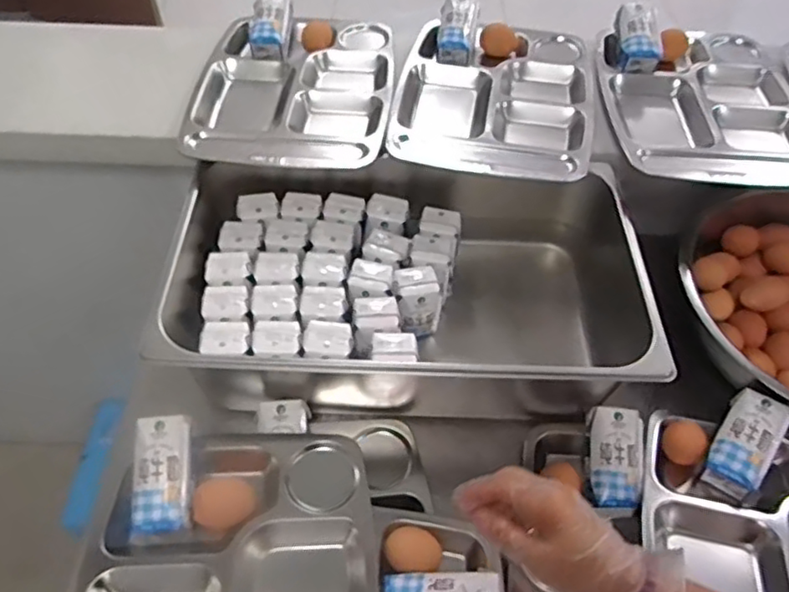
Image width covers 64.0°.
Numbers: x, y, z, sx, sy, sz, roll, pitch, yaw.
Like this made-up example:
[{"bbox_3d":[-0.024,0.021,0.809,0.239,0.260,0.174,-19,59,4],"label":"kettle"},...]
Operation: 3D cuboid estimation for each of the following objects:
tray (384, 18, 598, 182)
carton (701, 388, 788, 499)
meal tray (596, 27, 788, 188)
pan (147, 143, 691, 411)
[{"bbox_3d":[0.130,-0.256,0.835,0.257,0.043,0.333,7,51,4],"label":"tray"},{"bbox_3d":[0.360,0.148,0.644,0.054,0.037,0.108,28,81,19],"label":"carton"},{"bbox_3d":[0.412,-0.249,0.854,0.259,0.048,0.333,3,52,3],"label":"meal tray"},{"bbox_3d":[0.021,-0.020,0.762,0.522,0.134,0.329,1,51,-1],"label":"pan"}]

